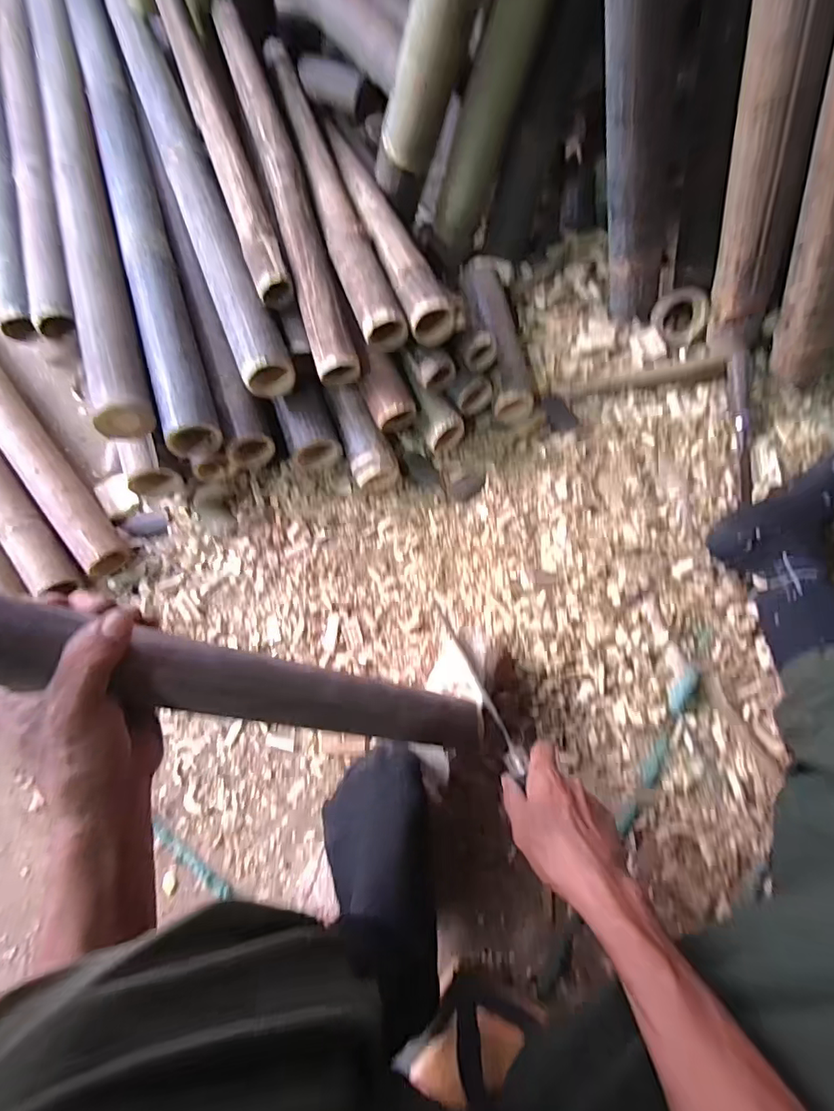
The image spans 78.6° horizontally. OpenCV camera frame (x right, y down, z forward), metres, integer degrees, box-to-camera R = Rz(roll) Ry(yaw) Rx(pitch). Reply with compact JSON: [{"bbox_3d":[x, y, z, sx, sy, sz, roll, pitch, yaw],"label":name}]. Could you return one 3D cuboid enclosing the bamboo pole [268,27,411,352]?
[{"bbox_3d":[-0.133,-0.539,0.707,0.054,0.047,0.625,-17,72,-6],"label":"bamboo pole"}]

